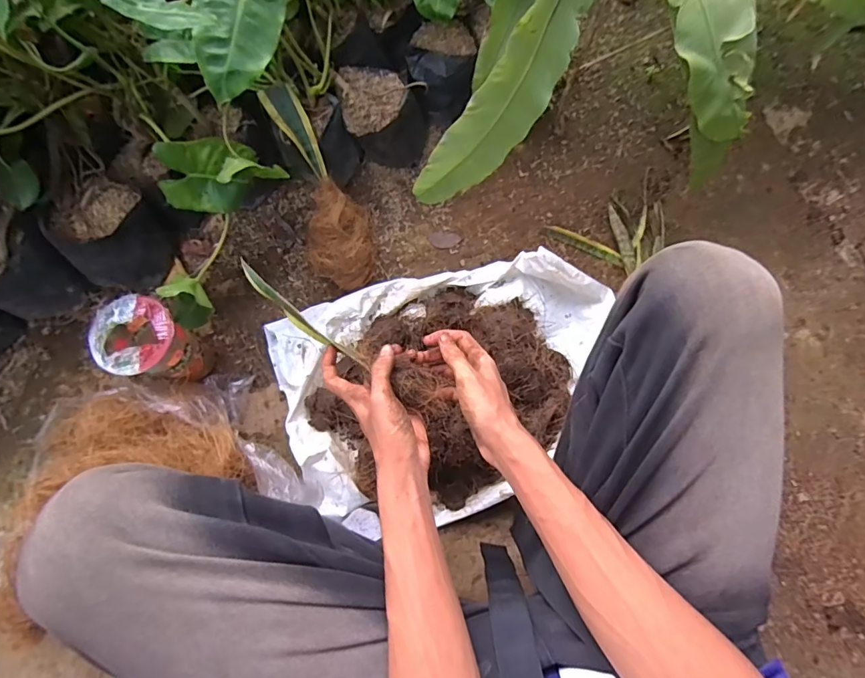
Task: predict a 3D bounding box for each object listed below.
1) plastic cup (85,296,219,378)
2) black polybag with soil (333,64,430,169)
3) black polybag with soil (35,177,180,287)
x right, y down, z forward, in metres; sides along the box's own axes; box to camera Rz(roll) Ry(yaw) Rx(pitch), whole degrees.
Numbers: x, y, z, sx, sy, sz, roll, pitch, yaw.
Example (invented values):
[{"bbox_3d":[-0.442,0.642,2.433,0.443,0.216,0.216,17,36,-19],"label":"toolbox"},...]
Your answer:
[{"bbox_3d":[-0.342,0.009,0.607,0.085,0.162,0.085,0,80,-1],"label":"plastic cup"},{"bbox_3d":[-0.068,-0.320,0.697,0.117,0.120,0.110,-8,78,-1],"label":"black polybag with soil"},{"bbox_3d":[-0.441,-0.142,0.655,0.115,0.116,0.116,2,80,0],"label":"black polybag with soil"}]

